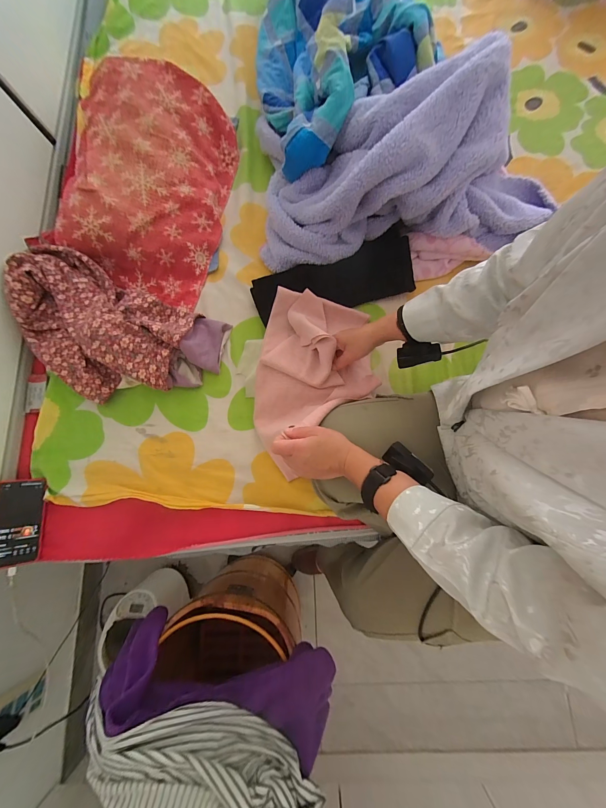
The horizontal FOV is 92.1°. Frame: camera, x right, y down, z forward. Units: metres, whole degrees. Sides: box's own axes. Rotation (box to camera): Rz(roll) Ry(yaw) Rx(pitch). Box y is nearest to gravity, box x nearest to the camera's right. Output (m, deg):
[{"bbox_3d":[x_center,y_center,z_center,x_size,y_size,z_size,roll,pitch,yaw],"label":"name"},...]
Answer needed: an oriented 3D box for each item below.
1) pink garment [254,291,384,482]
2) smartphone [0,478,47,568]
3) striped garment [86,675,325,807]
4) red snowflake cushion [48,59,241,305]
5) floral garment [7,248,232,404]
[{"bbox_3d":[0.022,-0.053,0.559,0.229,0.107,0.354,4,78,2],"label":"pink garment"},{"bbox_3d":[-0.546,0.225,0.560,0.073,0.012,0.156,7,74,-39],"label":"smartphone"},{"bbox_3d":[-0.190,0.612,0.461,0.417,0.104,0.191,12,79,4],"label":"striped garment"},{"bbox_3d":[-0.361,-0.516,0.674,0.348,0.102,0.529,10,79,4],"label":"red snowflake cushion"},{"bbox_3d":[-0.399,-0.144,0.601,0.431,0.093,0.257,23,80,6],"label":"floral garment"}]

